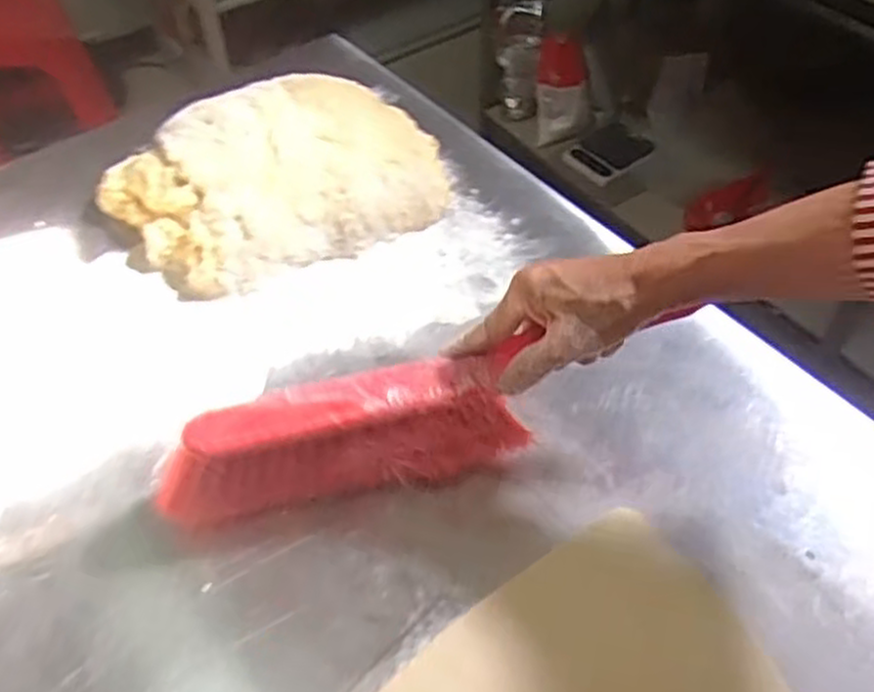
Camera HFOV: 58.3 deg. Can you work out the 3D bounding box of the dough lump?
[{"bbox_3d":[-0.143,-0.163,0.738,0.283,0.073,0.224,-33,55,-22],"label":"dough lump"}]

